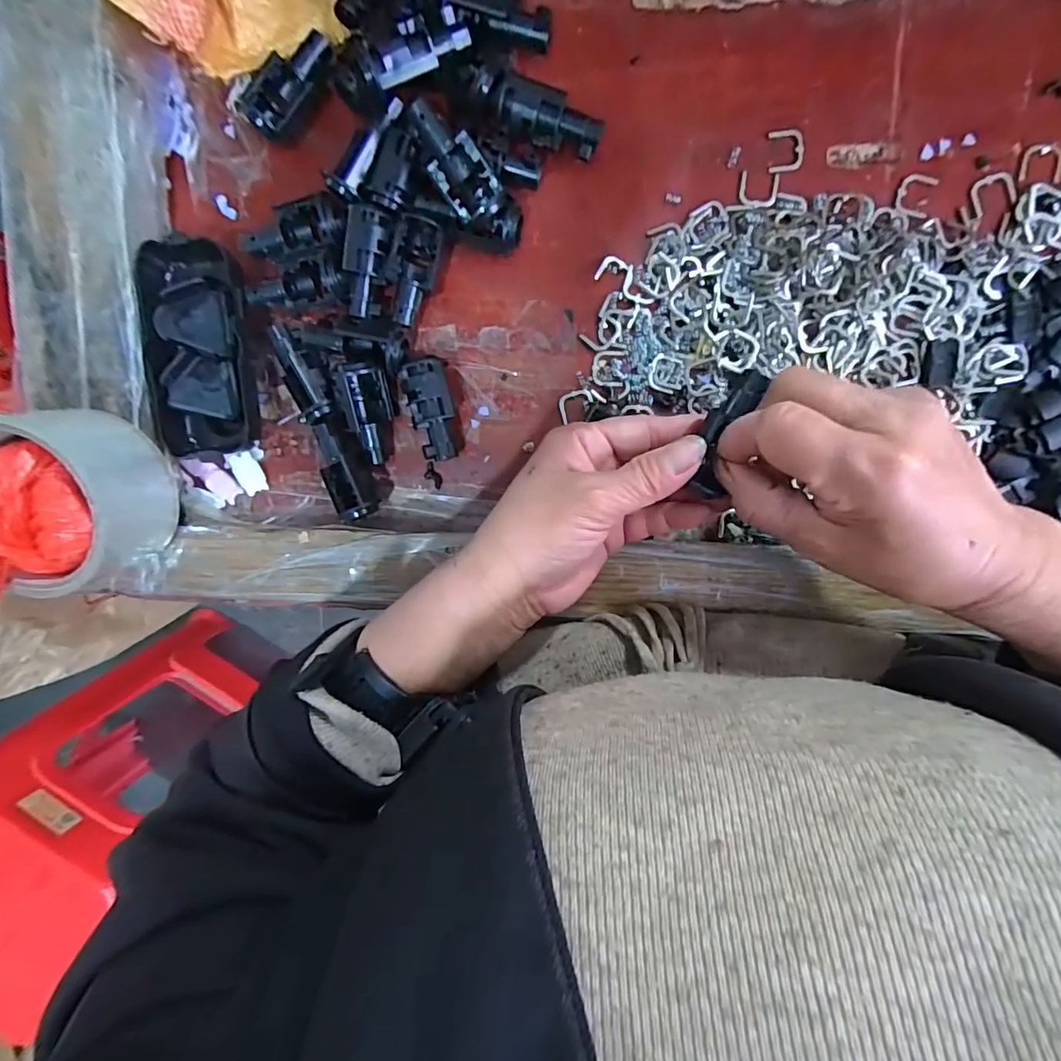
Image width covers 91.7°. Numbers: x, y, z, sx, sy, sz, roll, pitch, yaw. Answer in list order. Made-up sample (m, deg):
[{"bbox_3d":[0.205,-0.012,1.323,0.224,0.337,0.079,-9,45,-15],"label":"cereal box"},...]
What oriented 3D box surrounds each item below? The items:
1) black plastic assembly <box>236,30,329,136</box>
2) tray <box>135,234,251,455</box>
[{"bbox_3d":[-0.124,-0.227,0.265,0.023,0.019,0.053,37,100,0],"label":"black plastic assembly"},{"bbox_3d":[-0.177,-0.098,0.277,0.052,0.022,0.107,0,98,6],"label":"tray"}]

